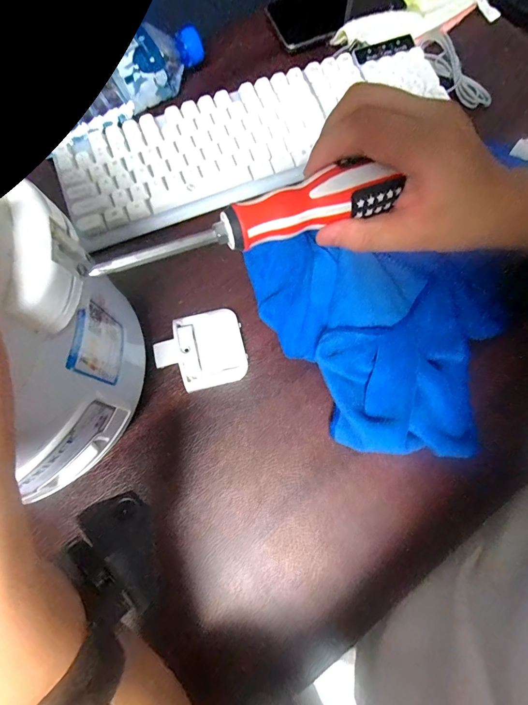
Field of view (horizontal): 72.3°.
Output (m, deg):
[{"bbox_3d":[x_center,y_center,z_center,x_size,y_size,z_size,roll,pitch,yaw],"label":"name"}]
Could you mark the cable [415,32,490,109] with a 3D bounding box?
[{"bbox_3d":[0.221,-0.330,0.420,0.028,0.020,0.116,-33,80,-7],"label":"cable"}]

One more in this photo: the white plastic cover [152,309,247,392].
[{"bbox_3d":[-0.058,-0.003,0.334,0.077,0.016,0.071,-13,78,-3],"label":"white plastic cover"}]

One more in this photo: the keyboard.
[{"bbox_3d":[-0.009,-0.235,0.392,0.407,0.023,0.125,-22,79,-5],"label":"keyboard"}]

